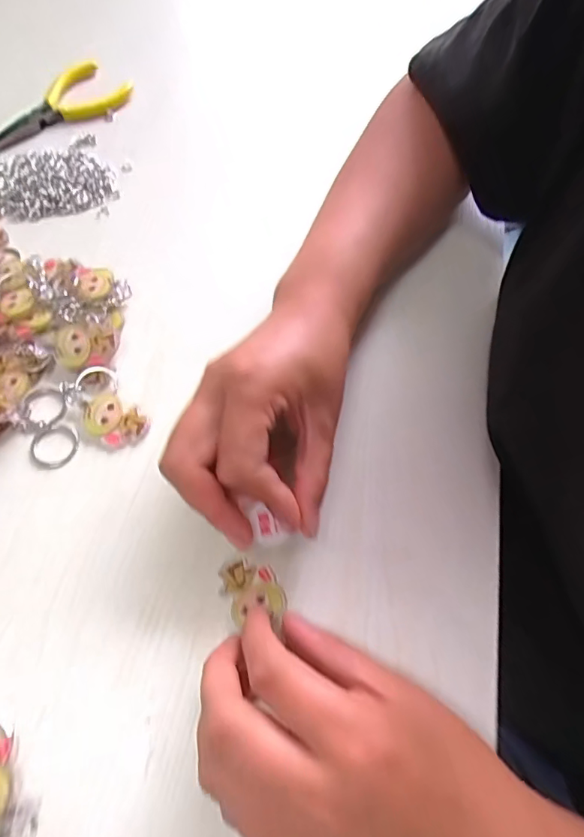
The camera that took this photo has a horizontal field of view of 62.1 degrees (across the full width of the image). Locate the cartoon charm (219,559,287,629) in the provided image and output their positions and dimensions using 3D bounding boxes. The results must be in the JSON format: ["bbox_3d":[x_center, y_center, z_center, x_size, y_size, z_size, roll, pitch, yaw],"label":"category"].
[{"bbox_3d":[-0.020,0.086,0.246,0.029,0.004,0.028,-13,64,-9],"label":"cartoon charm"}]

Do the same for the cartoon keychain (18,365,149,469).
[{"bbox_3d":[-0.123,-0.003,0.283,0.064,0.006,0.054,-21,66,-13],"label":"cartoon keychain"}]

